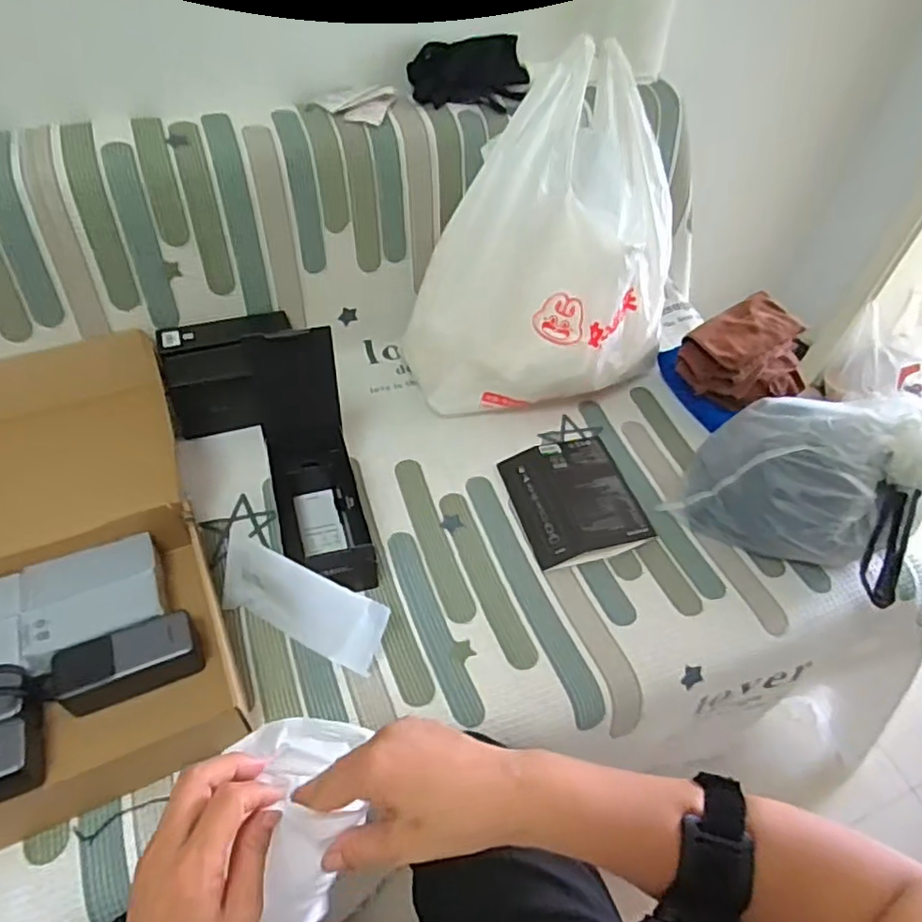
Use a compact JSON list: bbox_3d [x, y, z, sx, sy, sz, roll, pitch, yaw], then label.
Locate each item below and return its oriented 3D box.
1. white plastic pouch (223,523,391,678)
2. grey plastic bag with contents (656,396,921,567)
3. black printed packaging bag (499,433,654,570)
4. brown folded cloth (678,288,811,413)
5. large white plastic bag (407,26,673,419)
[{"bbox_3d":[-0.174,0.156,0.692,0.195,0.095,0.015,22,22,16],"label":"white plastic pouch"},{"bbox_3d":[0.439,0.022,0.815,0.260,0.180,0.186,31,53,19],"label":"grey plastic bag with contents"},{"bbox_3d":[0.152,0.047,0.856,0.154,0.034,0.189,-10,51,-14],"label":"black printed packaging bag"},{"bbox_3d":[0.431,-0.156,0.958,0.184,0.086,0.160,-29,58,-28],"label":"brown folded cloth"},{"bbox_3d":[0.122,-0.281,0.864,0.332,0.379,0.268,-34,60,-30],"label":"large white plastic bag"}]

